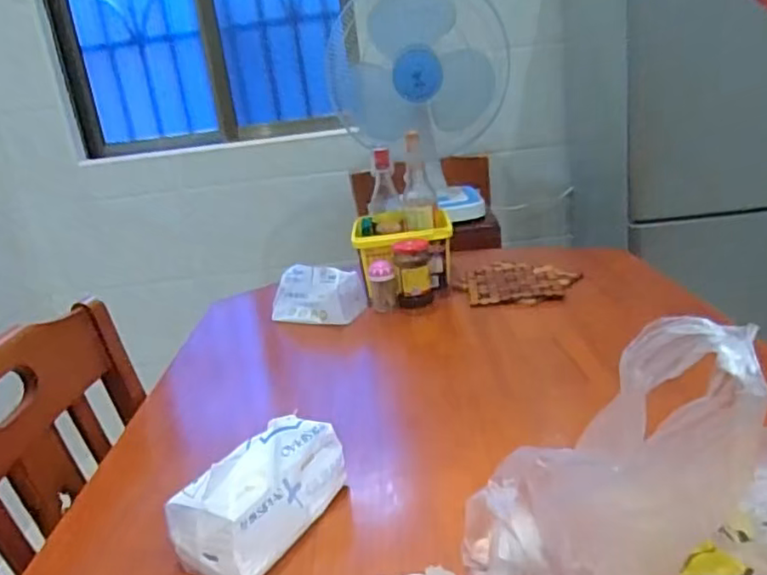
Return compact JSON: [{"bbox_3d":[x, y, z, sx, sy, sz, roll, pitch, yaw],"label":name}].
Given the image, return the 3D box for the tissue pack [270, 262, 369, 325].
[{"bbox_3d":[-0.114,0.013,1.084,0.160,0.089,0.083,3,21,27],"label":"tissue pack"}]

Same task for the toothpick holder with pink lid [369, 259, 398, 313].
[{"bbox_3d":[0.000,-0.003,1.104,0.048,0.086,0.038,-7,19,1],"label":"toothpick holder with pink lid"}]

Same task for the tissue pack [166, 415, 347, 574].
[{"bbox_3d":[-0.116,0.188,0.574,0.080,0.084,0.158,5,22,31],"label":"tissue pack"}]

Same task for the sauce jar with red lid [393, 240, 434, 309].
[{"bbox_3d":[0.055,-0.026,1.107,0.064,0.115,0.068,-6,19,3],"label":"sauce jar with red lid"}]

